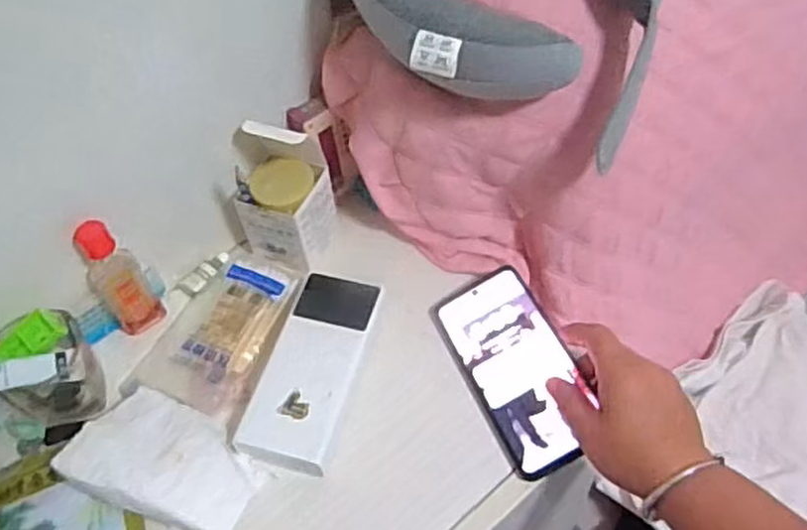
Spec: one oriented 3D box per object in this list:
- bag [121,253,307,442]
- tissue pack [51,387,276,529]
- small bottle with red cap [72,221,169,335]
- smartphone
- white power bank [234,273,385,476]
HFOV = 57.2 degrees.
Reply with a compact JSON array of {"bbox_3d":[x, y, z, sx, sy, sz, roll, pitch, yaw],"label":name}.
[{"bbox_3d":[-0.144,0.054,0.600,0.098,0.020,0.146,20,58,18],"label":"bag"},{"bbox_3d":[-0.162,0.140,0.520,0.130,0.040,0.084,20,58,18],"label":"tissue pack"},{"bbox_3d":[-0.221,0.011,0.573,0.037,0.111,0.023,-30,57,-17],"label":"small bottle with red cap"},{"bbox_3d":[0.085,0.075,0.556,0.077,0.006,0.160,-29,57,3],"label":"smartphone"},{"bbox_3d":[-0.068,0.076,0.562,0.067,0.026,0.155,11,55,12],"label":"white power bank"}]

